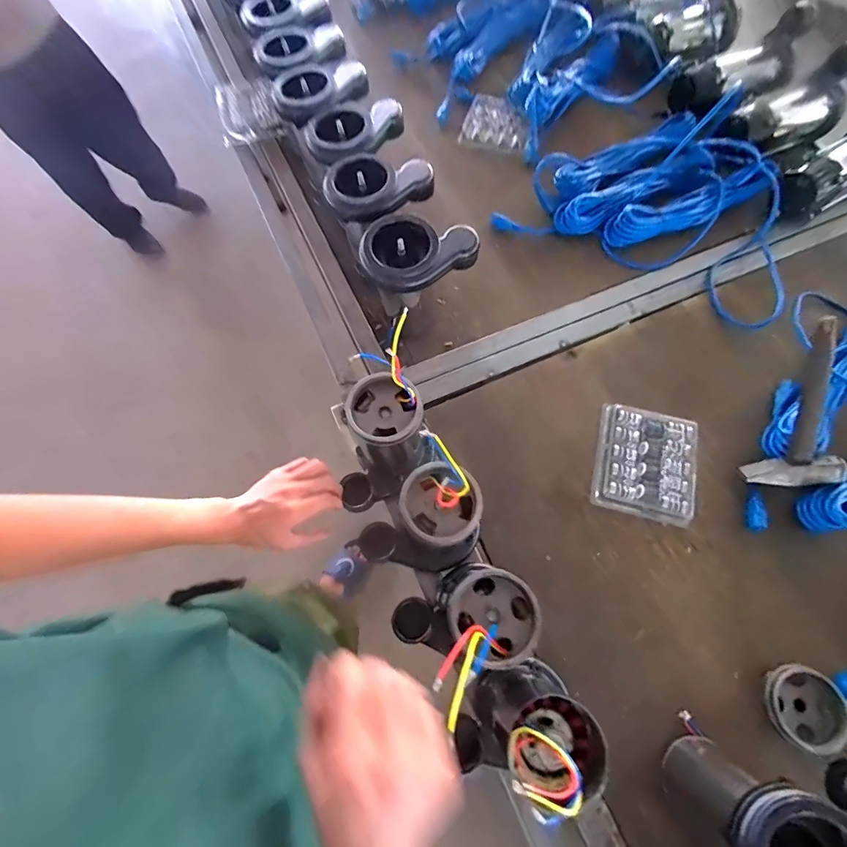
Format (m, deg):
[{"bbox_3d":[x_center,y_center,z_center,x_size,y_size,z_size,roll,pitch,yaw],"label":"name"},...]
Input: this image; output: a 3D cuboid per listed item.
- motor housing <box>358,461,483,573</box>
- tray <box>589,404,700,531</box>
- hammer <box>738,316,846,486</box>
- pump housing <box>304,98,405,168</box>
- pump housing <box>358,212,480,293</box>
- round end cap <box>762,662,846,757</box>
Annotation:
[{"bbox_3d":[-0.003,0.136,0.520,0.152,0.216,0.102,-29,71,-9],"label":"motor housing"},{"bbox_3d":[0.341,0.058,0.639,0.143,0.021,0.165,13,70,7],"label":"tray"},{"bbox_3d":[0.539,-0.026,0.585,0.119,0.043,0.240,-2,106,1],"label":"hammer"},{"bbox_3d":[-0.123,-0.509,0.710,0.129,0.036,0.171,40,76,15],"label":"pump housing"},{"bbox_3d":[-0.009,-0.258,0.614,0.168,0.047,0.124,-28,71,-8],"label":"pump housing"},{"bbox_3d":[0.477,0.356,0.519,0.090,0.035,0.091,-1,69,2],"label":"round end cap"}]

